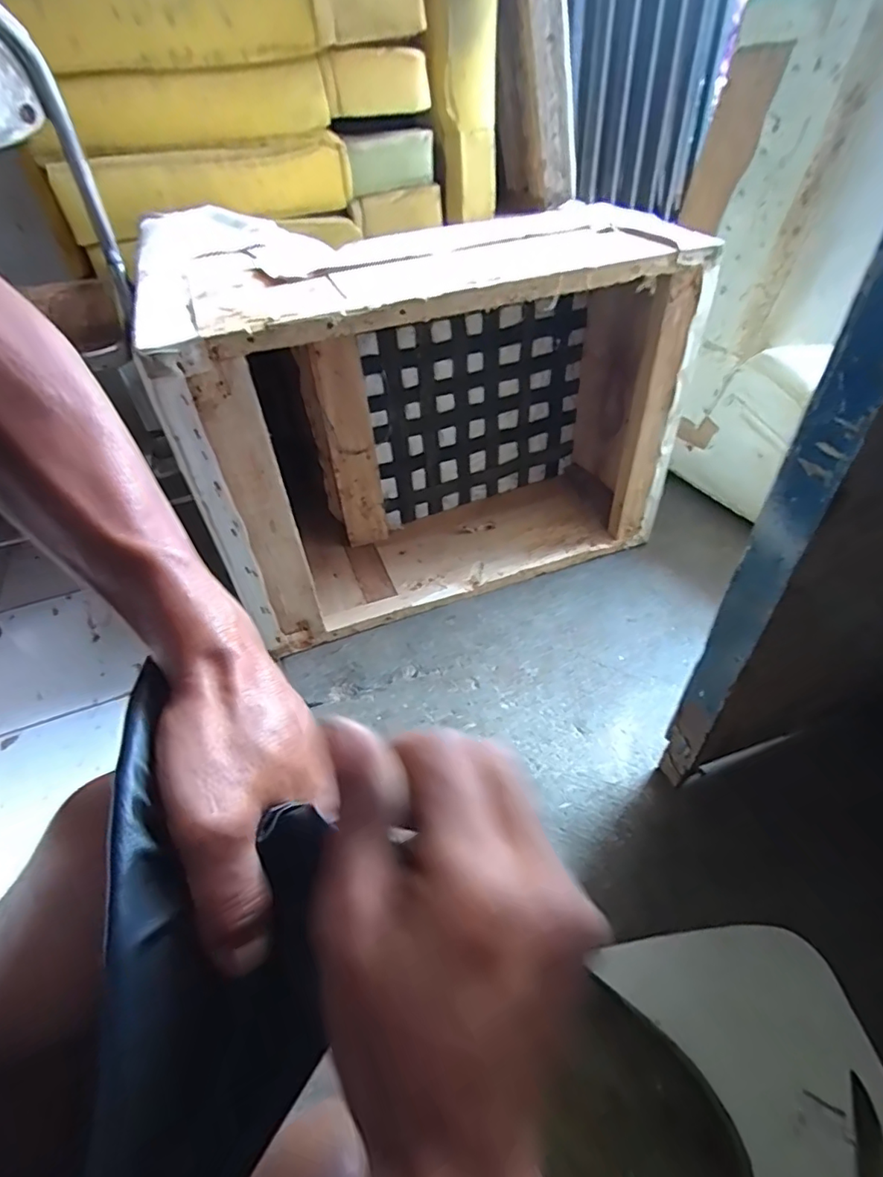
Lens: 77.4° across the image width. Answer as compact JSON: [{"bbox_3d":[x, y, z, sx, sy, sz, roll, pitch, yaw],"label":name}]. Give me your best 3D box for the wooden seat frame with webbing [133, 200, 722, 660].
[{"bbox_3d":[-0.041,-0.332,0.970,0.736,0.502,0.518,-18,46,-13],"label":"wooden seat frame with webbing"}]

